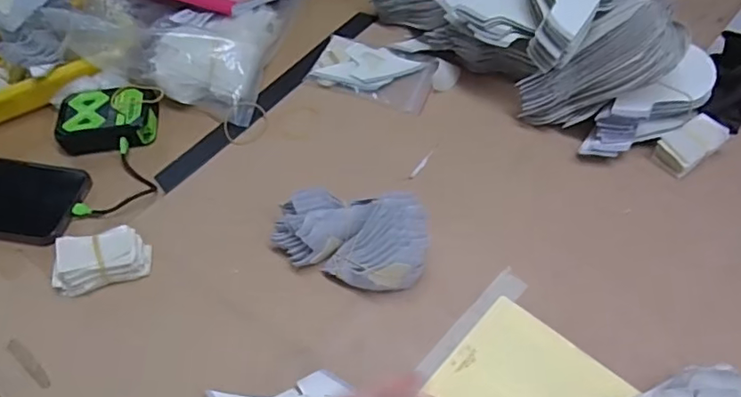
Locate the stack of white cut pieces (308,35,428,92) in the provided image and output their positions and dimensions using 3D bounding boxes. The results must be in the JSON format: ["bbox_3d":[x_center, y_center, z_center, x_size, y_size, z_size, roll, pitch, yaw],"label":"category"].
[{"bbox_3d":[-0.005,-0.138,0.599,0.106,0.013,0.065,19,59,17],"label":"stack of white cut pieces"}]

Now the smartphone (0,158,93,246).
[{"bbox_3d":[-0.348,-0.003,0.516,0.156,0.011,0.079,9,65,1],"label":"smartphone"}]

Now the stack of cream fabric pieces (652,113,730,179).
[{"bbox_3d":[0.293,-0.050,0.509,0.059,0.030,0.036,-33,59,-18],"label":"stack of cream fabric pieces"}]

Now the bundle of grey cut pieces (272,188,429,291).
[{"bbox_3d":[-0.014,0.028,0.459,0.125,0.059,0.073,20,59,17],"label":"bundle of grey cut pieces"}]

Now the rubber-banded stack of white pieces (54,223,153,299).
[{"bbox_3d":[-0.226,0.052,0.464,0.071,0.037,0.036,-18,56,-9],"label":"rubber-banded stack of white pieces"}]

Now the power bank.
[{"bbox_3d":[-0.264,-0.077,0.563,0.092,0.031,0.068,0,55,4],"label":"power bank"}]

